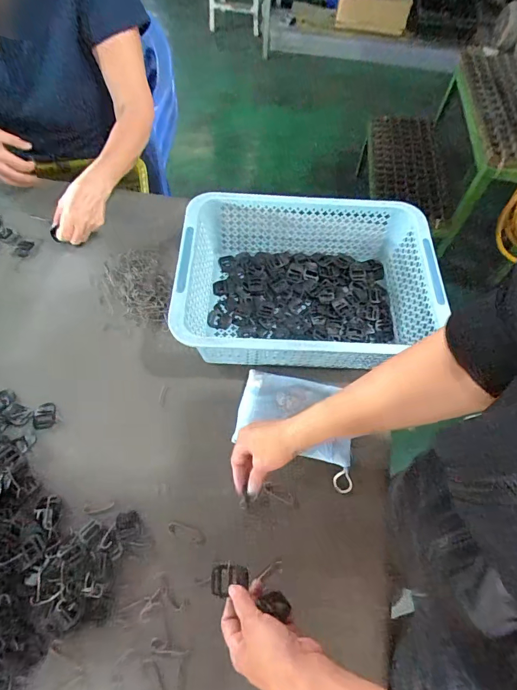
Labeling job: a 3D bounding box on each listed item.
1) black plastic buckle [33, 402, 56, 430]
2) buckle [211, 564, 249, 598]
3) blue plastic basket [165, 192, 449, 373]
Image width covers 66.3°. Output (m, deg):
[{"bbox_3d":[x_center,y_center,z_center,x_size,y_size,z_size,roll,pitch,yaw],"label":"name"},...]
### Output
[{"bbox_3d":[-0.313,0.104,0.579,0.029,0.004,0.039,-10,62,-8],"label":"black plastic buckle"},{"bbox_3d":[-0.030,0.245,0.414,0.039,0.011,0.028,-3,61,-4],"label":"buckle"},{"bbox_3d":[0.075,-0.095,0.633,0.379,0.111,0.281,1,61,-2],"label":"blue plastic basket"}]

